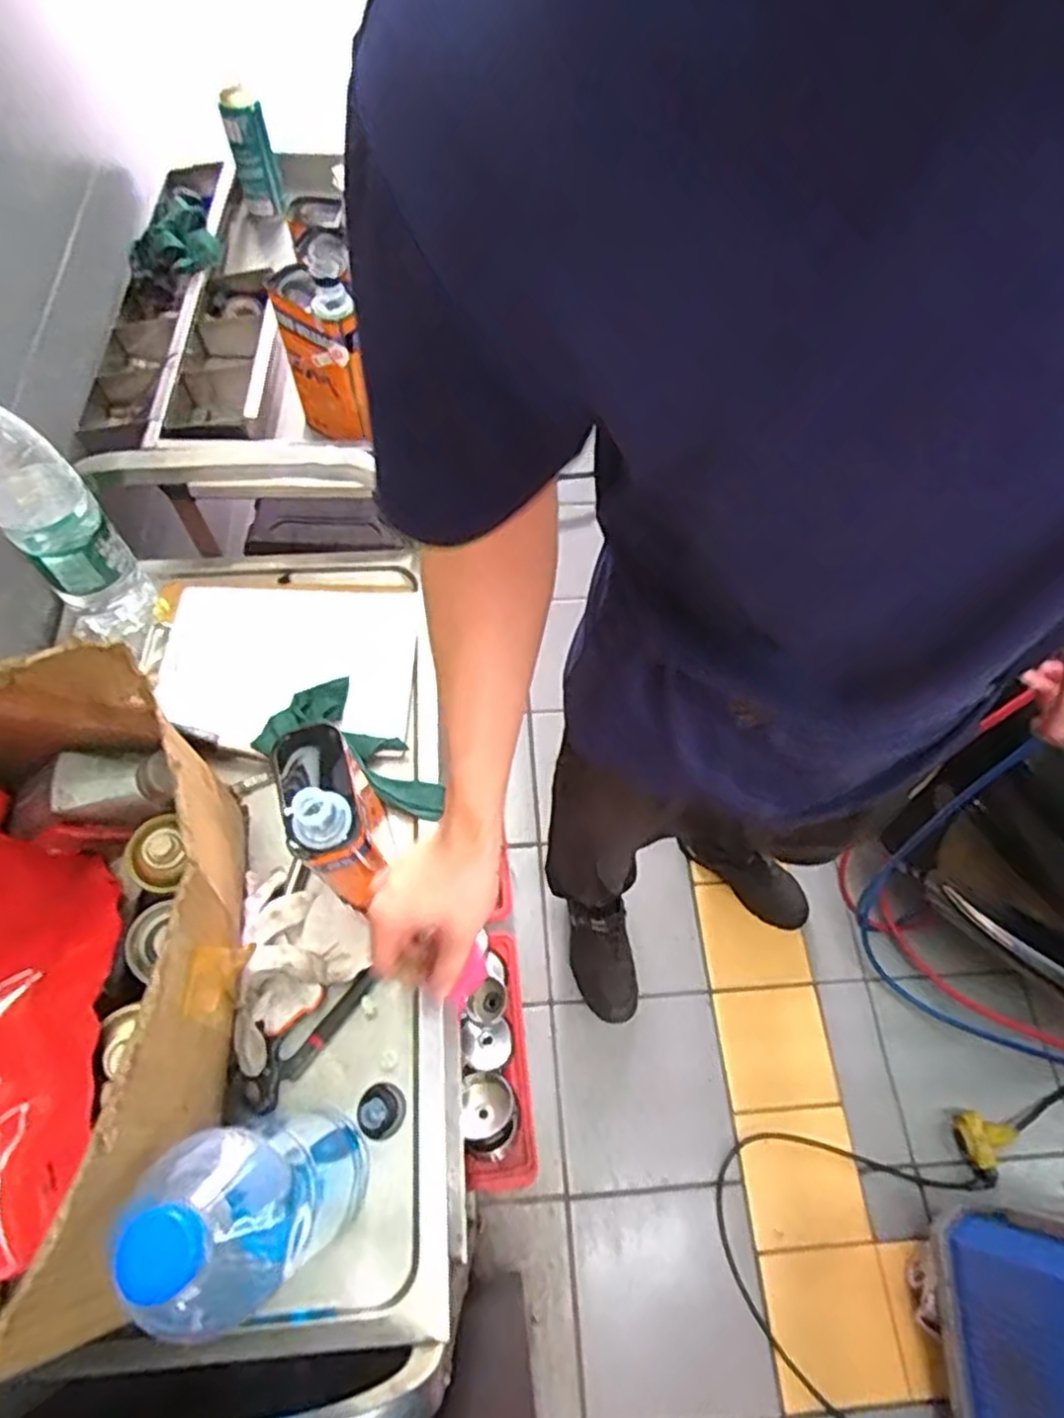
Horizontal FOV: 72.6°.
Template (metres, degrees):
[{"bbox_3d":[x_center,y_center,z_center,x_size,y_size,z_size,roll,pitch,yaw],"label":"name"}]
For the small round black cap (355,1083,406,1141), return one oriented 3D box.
[{"bbox_3d":[-0.137,0.359,0.645,0.043,0.023,0.040,0,64,-1],"label":"small round black cap"}]

